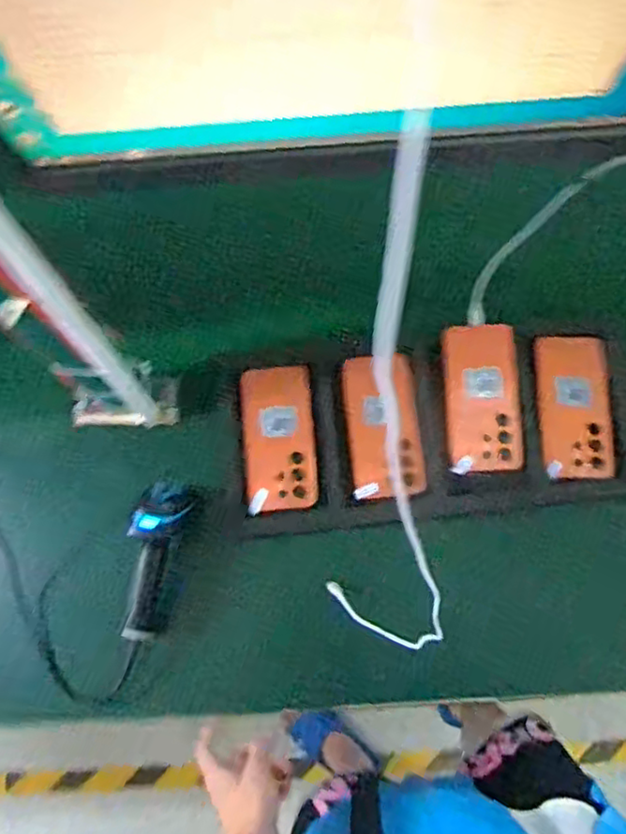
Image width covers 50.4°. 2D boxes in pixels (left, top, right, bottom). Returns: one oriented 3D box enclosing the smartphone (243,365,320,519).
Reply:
[{"bbox_3d":[-0.039,0.026,0.791,0.083,0.009,0.167,-3,86,-9],"label":"smartphone"}]

